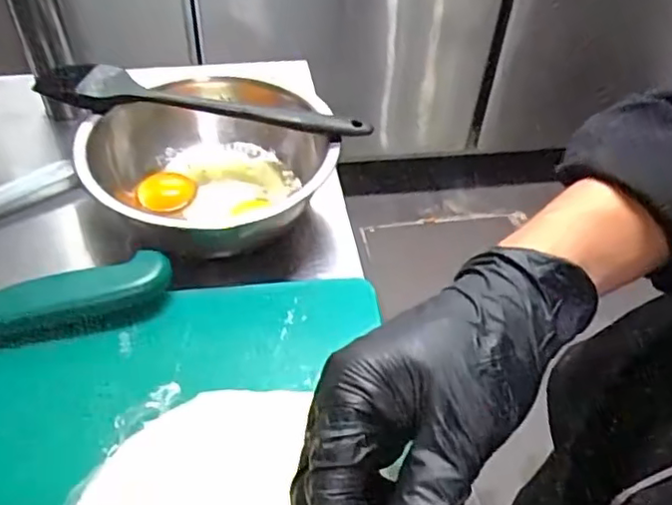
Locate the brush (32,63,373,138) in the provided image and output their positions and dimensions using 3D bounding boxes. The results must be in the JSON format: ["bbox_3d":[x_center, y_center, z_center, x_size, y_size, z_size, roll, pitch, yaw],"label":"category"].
[{"bbox_3d":[-0.098,-0.103,0.450,0.242,0.014,0.040,14,47,10],"label":"brush"}]

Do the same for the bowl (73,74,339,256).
[{"bbox_3d":[-0.093,-0.061,0.457,0.162,0.073,0.170,2,46,-2],"label":"bowl"}]

